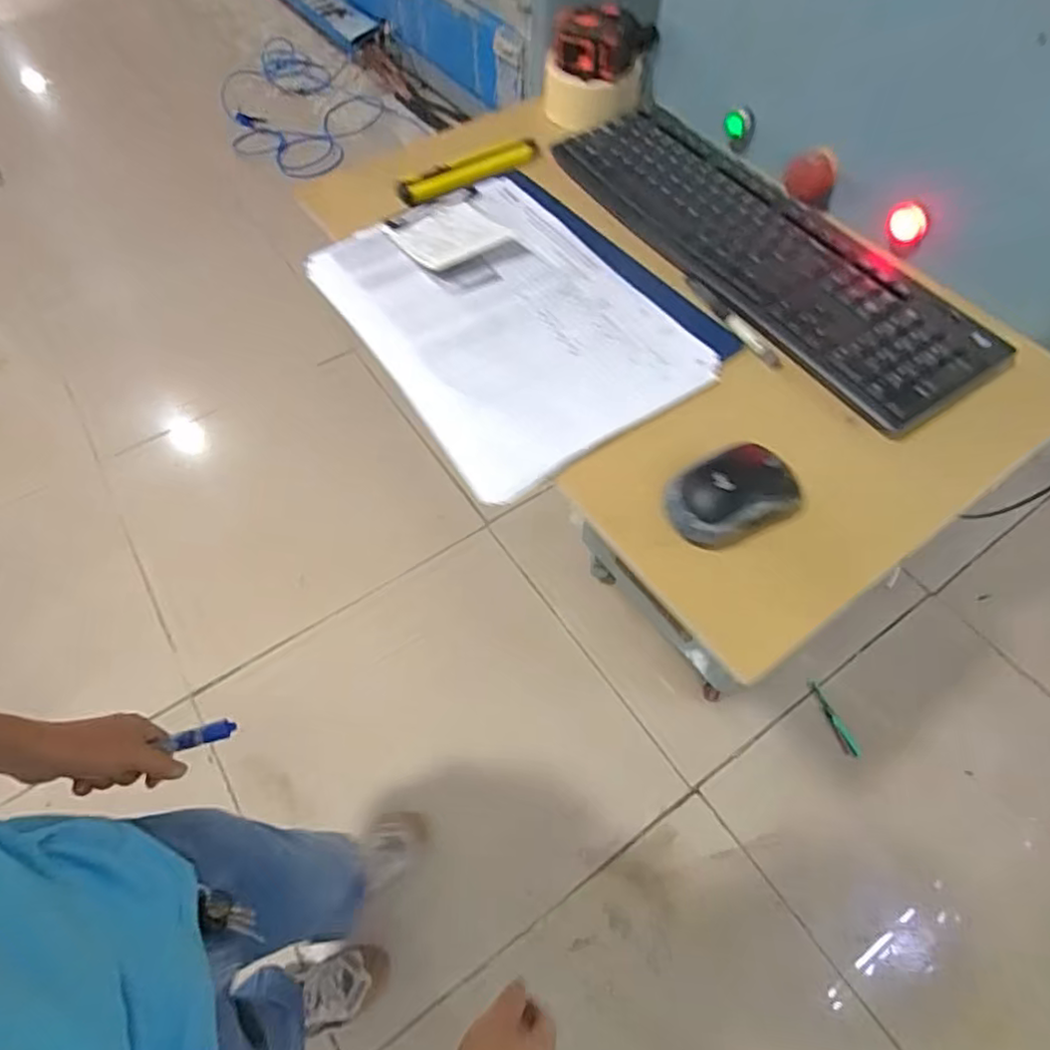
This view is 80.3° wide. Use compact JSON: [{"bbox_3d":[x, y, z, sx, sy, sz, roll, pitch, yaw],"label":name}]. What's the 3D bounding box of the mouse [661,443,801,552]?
[{"bbox_3d":[0.138,-0.022,0.411,0.092,0.043,0.054,-20,57,-10],"label":"mouse"}]

